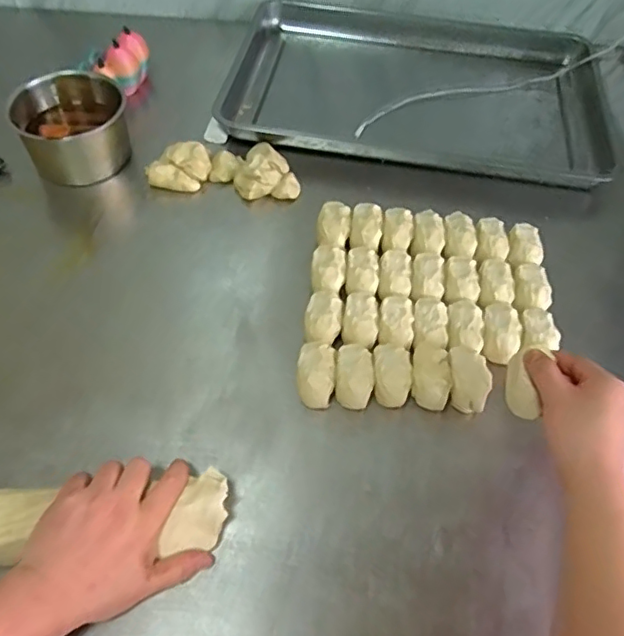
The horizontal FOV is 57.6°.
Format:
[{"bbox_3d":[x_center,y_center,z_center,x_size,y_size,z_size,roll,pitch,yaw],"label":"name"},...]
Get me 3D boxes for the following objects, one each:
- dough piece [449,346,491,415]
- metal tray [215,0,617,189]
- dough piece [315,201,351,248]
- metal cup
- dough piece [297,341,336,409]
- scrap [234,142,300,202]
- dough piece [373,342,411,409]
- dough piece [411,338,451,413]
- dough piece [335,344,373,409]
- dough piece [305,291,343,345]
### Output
[{"bbox_3d":[0.169,0.070,0.628,0.043,0.040,0.073,0,52,-2],"label":"dough piece"},{"bbox_3d":[0.176,-0.396,0.966,0.612,0.052,0.399,9,54,4],"label":"metal tray"},{"bbox_3d":[0.028,-0.119,0.766,0.045,0.039,0.080,4,54,0],"label":"dough piece"},{"bbox_3d":[-0.349,-0.281,0.834,0.141,0.107,0.155,1,54,-2],"label":"metal cup"},{"bbox_3d":[0.005,0.062,0.624,0.040,0.038,0.067,3,52,0],"label":"dough piece"},{"bbox_3d":[-0.066,-0.221,0.835,0.094,0.033,0.103,-1,52,-3],"label":"scrap"},{"bbox_3d":[0.086,0.066,0.629,0.042,0.045,0.068,2,52,0],"label":"dough piece"},{"bbox_3d":[0.126,0.067,0.628,0.044,0.048,0.071,3,52,0],"label":"dough piece"},{"bbox_3d":[0.046,0.065,0.626,0.039,0.043,0.069,1,52,-1],"label":"dough piece"},{"bbox_3d":[0.014,0.005,0.669,0.041,0.033,0.077,6,52,3],"label":"dough piece"}]

